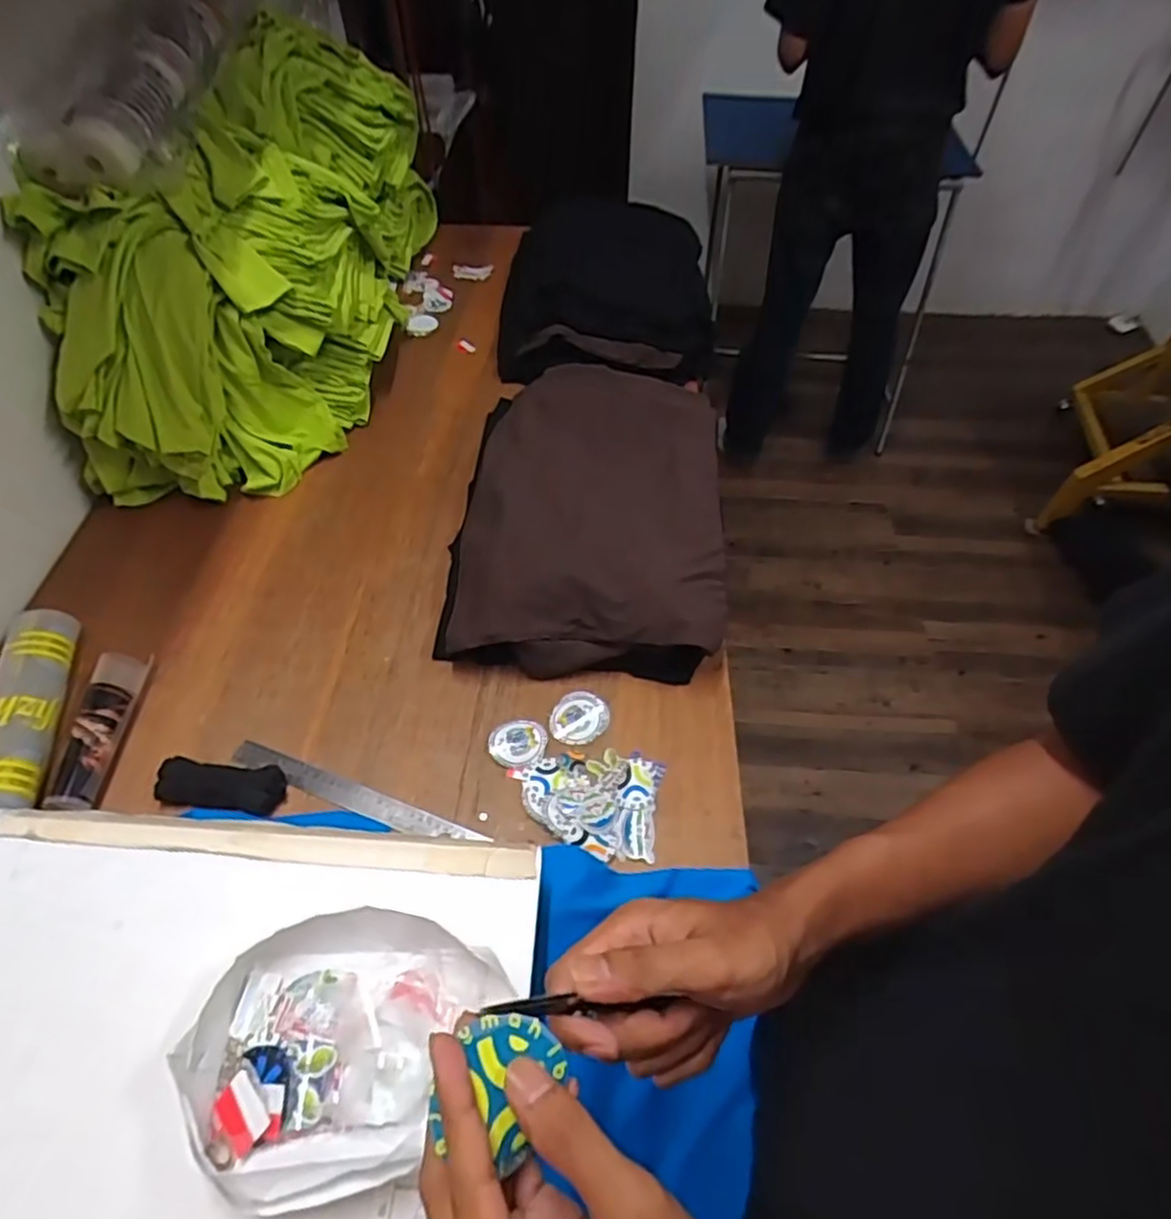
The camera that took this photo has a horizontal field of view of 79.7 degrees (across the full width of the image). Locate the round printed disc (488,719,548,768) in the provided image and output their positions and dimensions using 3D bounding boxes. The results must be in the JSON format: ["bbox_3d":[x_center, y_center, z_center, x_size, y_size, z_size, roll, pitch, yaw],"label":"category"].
[{"bbox_3d":[-0.076,0.149,0.789,0.064,0.005,0.056,0,56,-7],"label":"round printed disc"}]

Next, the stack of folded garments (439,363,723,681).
[{"bbox_3d":[0.009,-0.144,0.962,0.350,0.098,0.512,5,52,2],"label":"stack of folded garments"}]

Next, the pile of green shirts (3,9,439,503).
[{"bbox_3d":[-0.506,-0.573,1.093,0.351,0.373,0.768,4,52,1],"label":"pile of green shirts"}]

